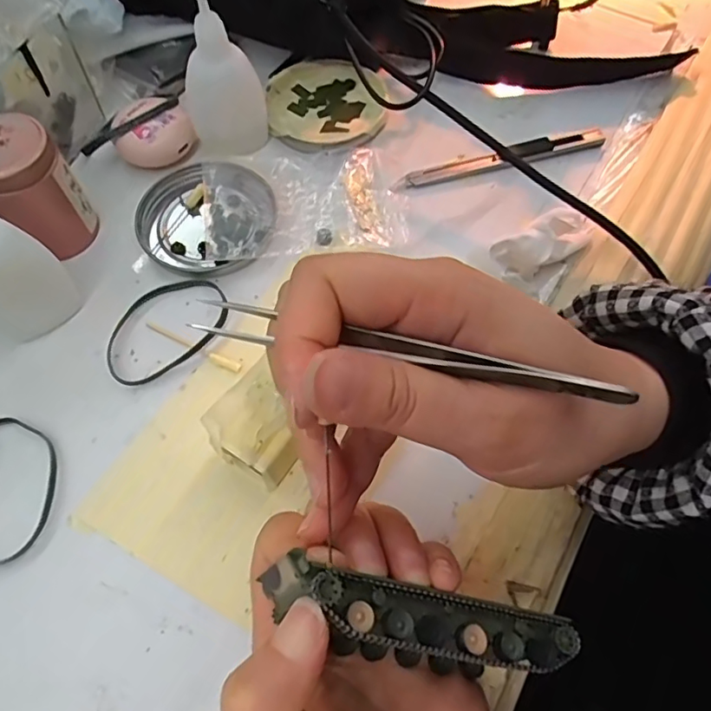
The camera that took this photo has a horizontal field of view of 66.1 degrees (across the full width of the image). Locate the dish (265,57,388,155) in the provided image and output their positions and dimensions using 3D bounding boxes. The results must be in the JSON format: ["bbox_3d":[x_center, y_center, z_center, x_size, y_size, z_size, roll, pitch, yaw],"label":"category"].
[{"bbox_3d":[-0.019,-0.164,0.360,0.077,0.013,0.084,1,64,-2],"label":"dish"}]

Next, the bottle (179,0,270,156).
[{"bbox_3d":[-0.077,-0.160,0.300,0.040,0.103,0.037,27,66,10],"label":"bottle"}]

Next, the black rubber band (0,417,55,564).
[{"bbox_3d":[-0.165,0.060,0.251,0.048,0.004,0.067,-2,64,-3],"label":"black rubber band"}]

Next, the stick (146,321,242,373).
[{"bbox_3d":[-0.086,-0.005,0.285,0.059,0.004,0.006,25,66,10],"label":"stick"}]

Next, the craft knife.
[{"bbox_3d":[0.089,-0.123,0.339,0.139,0.011,0.016,-14,66,-9],"label":"craft knife"}]

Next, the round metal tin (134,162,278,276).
[{"bbox_3d":[-0.086,-0.079,0.319,0.078,0.013,0.074,1,64,-2],"label":"round metal tin"}]

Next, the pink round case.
[{"bbox_3d":[-0.126,-0.138,0.336,0.042,0.018,0.046,1,64,-2],"label":"pink round case"}]

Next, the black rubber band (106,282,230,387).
[{"bbox_3d":[-0.101,-0.016,0.290,0.069,0.005,0.048,-31,69,-15],"label":"black rubber band"}]

